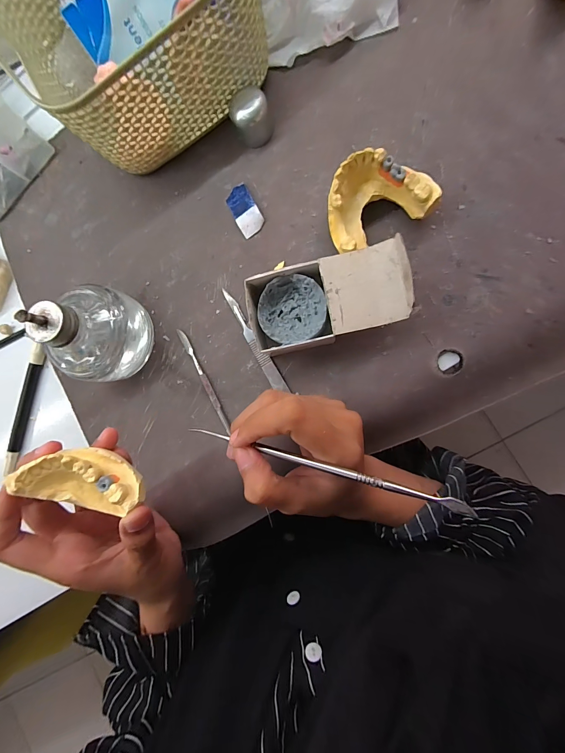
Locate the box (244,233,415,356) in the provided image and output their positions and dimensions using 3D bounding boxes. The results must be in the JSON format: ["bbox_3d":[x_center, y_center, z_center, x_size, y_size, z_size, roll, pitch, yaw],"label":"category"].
[{"bbox_3d":[0.030,-0.052,0.228,0.112,0.042,0.057,-12,89,9],"label":"box"}]

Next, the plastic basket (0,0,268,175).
[{"bbox_3d":[-0.097,-0.245,0.228,0.156,0.083,0.116,-29,87,8],"label":"plastic basket"}]

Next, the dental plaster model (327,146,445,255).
[{"bbox_3d":[0.065,-0.125,0.224,0.070,0.038,0.049,-25,87,8],"label":"dental plaster model"}]

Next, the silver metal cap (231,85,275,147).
[{"bbox_3d":[-0.024,-0.203,0.244,0.028,0.027,0.031,-19,88,9],"label":"silver metal cap"}]

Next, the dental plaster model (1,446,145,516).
[{"bbox_3d":[-0.109,0.058,0.176,0.062,0.024,0.025,13,93,-13],"label":"dental plaster model"}]

